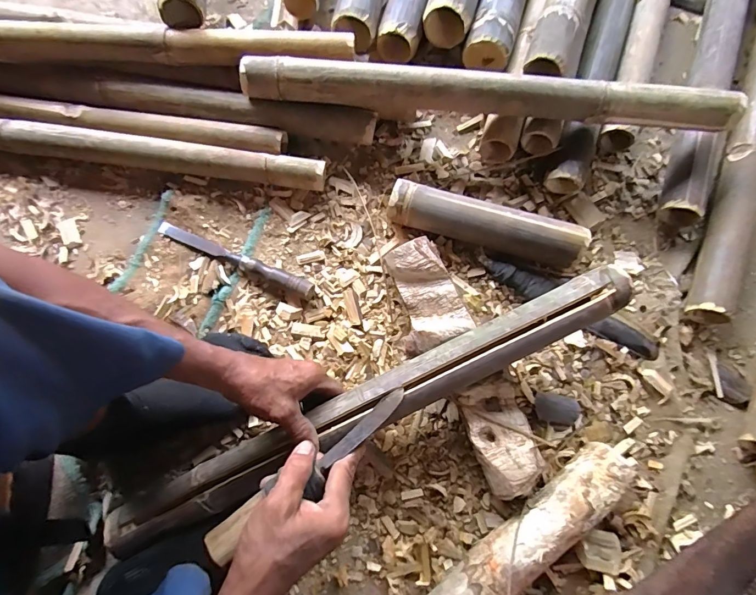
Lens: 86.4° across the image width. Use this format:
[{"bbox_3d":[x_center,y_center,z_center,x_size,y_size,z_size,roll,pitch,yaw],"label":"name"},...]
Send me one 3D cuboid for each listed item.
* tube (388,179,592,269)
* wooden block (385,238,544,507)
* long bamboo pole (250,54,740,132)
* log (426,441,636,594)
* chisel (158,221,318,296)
[{"bbox_3d":[0.149,-0.100,0.564,0.270,0.062,0.056,16,78,2],"label":"tube"},{"bbox_3d":[0.103,0.086,0.523,0.087,0.059,0.334,-26,80,-6],"label":"wooden block"},{"bbox_3d":[0.140,-0.277,0.540,0.651,0.063,0.051,6,78,0],"label":"long bamboo pole"},{"bbox_3d":[0.167,0.292,0.478,0.319,0.062,0.057,-36,81,-8],"label":"log"},{"bbox_3d":[-0.202,-0.057,0.565,0.238,0.025,0.021,24,79,4],"label":"chisel"}]

